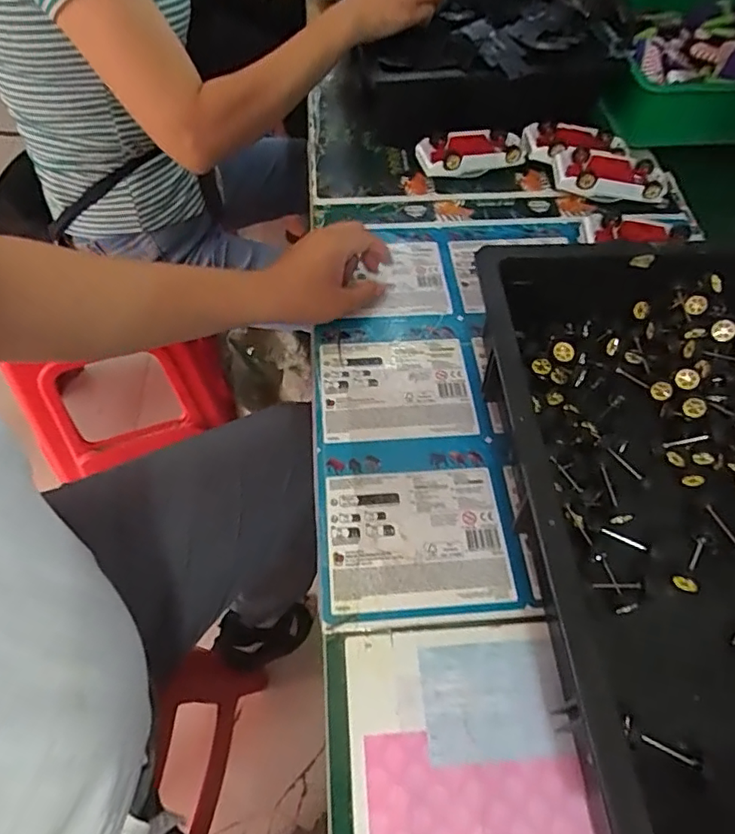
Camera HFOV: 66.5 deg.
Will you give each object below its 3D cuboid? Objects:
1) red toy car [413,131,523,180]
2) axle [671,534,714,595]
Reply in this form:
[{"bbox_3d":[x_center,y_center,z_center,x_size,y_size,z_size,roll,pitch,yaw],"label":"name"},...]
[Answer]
[{"bbox_3d":[0.124,-0.320,0.683,0.125,0.037,0.053,-12,56,-8],"label":"red toy car"},{"bbox_3d":[0.239,0.104,0.407,0.017,0.015,0.050,33,62,22],"label":"axle"}]

